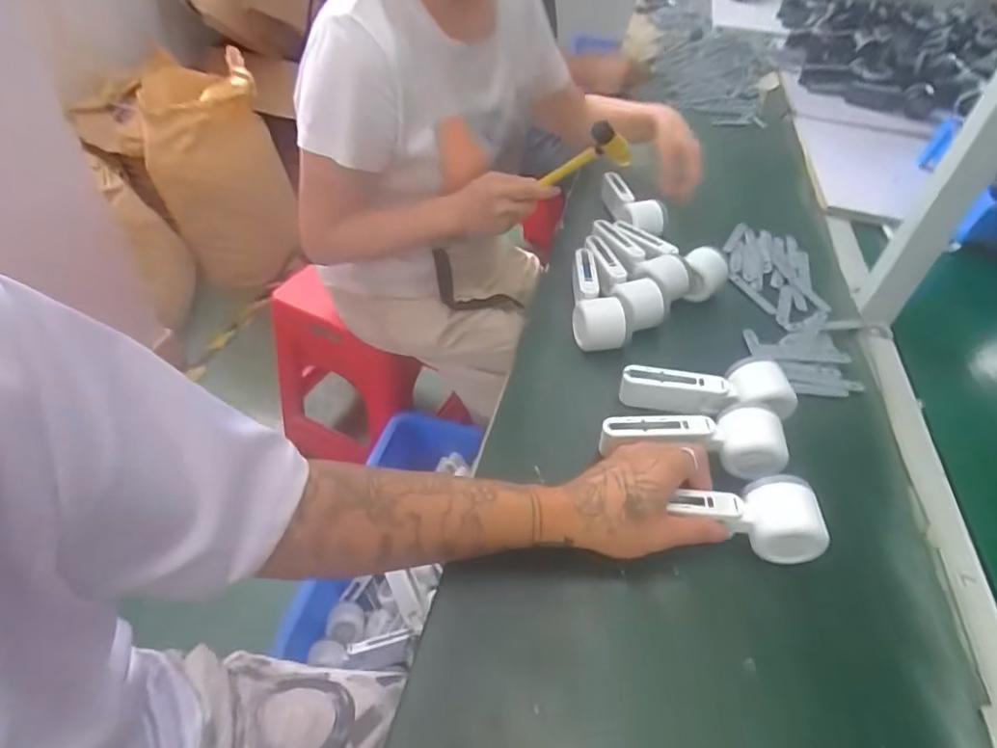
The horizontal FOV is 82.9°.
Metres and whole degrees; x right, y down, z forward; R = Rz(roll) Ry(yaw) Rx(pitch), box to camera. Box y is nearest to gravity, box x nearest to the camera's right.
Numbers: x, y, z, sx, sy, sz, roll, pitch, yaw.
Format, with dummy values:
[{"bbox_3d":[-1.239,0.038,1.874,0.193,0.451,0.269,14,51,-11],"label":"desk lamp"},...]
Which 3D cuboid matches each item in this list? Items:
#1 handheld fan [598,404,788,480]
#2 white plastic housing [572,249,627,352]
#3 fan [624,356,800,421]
[{"bbox_3d":[0.180,0.062,0.531,0.162,0.043,0.055,2,45,5],"label":"handheld fan"},{"bbox_3d":[0.118,-0.095,0.674,0.063,0.045,0.145,5,45,-1],"label":"white plastic housing"},{"bbox_3d":[0.209,0.013,0.572,0.167,0.051,0.054,-1,44,11],"label":"fan"}]

